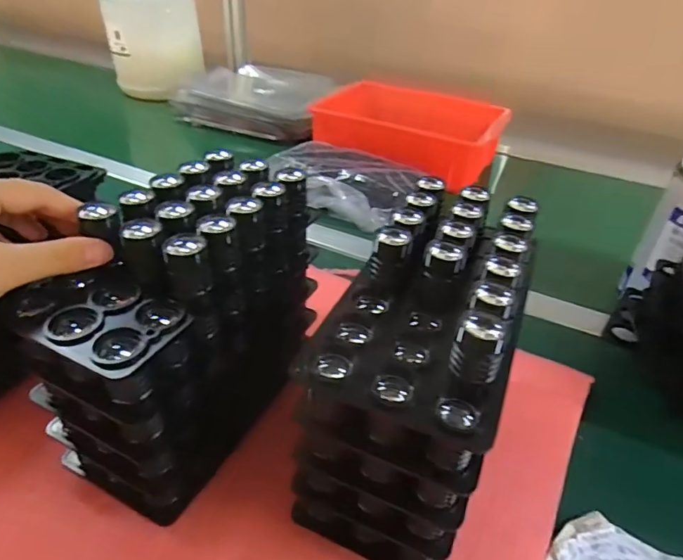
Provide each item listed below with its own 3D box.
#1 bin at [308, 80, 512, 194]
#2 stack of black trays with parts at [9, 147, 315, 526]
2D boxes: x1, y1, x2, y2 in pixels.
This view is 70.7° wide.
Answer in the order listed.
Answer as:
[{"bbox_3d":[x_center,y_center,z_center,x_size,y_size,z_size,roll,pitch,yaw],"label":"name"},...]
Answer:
[{"bbox_3d":[0.115,-0.259,0.810,0.293,0.077,0.197,21,40,22],"label":"bin"},{"bbox_3d":[-0.105,0.027,0.335,0.094,0.168,0.182,20,39,21],"label":"stack of black trays with parts"}]

